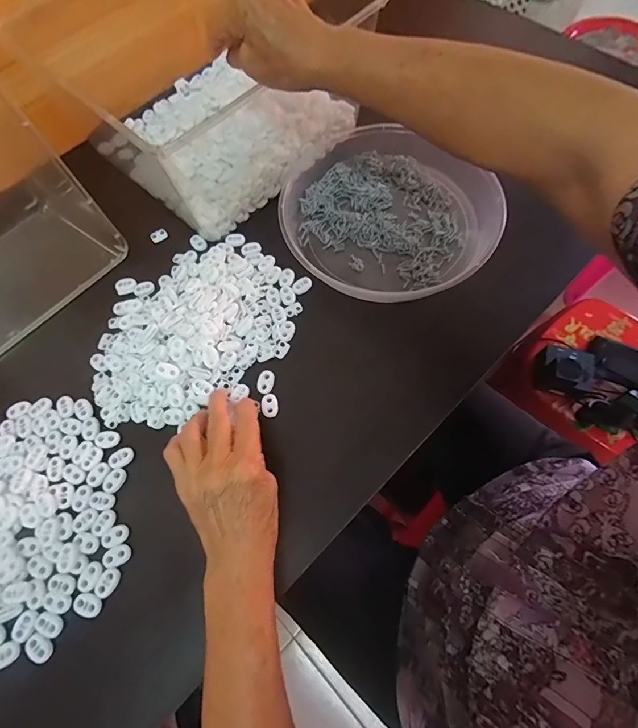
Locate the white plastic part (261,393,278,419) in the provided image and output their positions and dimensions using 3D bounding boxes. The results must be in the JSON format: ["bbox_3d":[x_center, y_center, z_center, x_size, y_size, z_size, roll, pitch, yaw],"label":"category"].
[{"bbox_3d":[-0.047,0.040,0.371,0.015,0.004,0.024,-8,67,-1],"label":"white plastic part"}]

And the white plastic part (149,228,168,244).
[{"bbox_3d":[-0.190,-0.152,0.459,0.020,0.007,0.012,-33,70,-11],"label":"white plastic part"}]

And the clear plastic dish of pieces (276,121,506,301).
[{"bbox_3d":[0.078,-0.181,0.436,0.239,0.033,0.231,-1,67,2],"label":"clear plastic dish of pieces"}]

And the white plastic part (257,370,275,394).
[{"bbox_3d":[-0.052,0.017,0.378,0.016,0.005,0.024,8,68,6],"label":"white plastic part"}]

